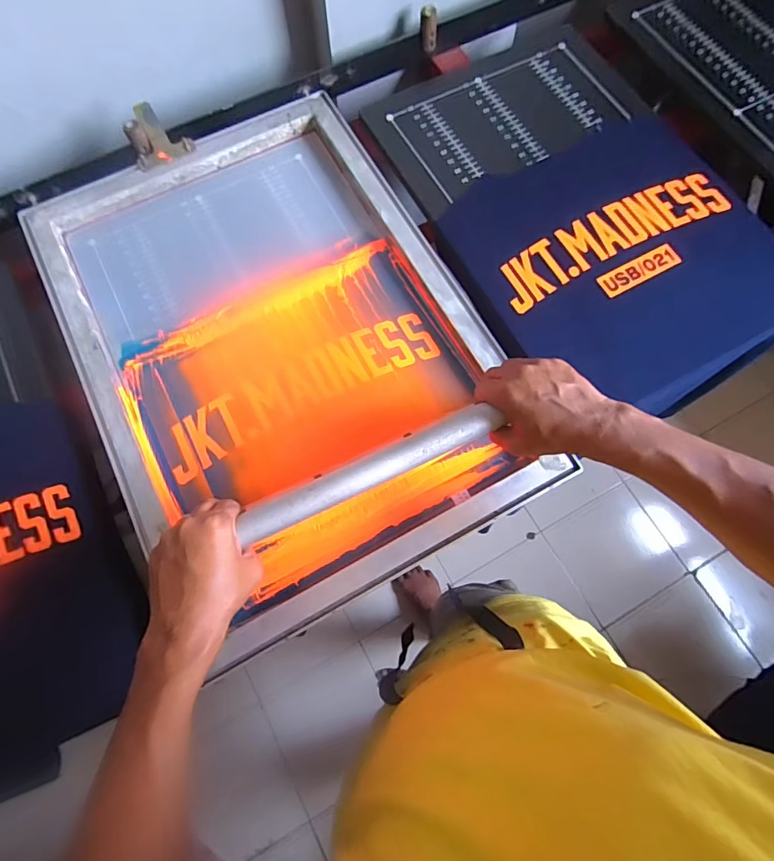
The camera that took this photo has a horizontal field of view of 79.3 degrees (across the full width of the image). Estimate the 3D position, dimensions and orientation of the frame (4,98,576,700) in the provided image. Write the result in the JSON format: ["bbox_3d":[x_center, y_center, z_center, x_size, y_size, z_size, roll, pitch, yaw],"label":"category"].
[{"bbox_3d":[-0.140,-0.115,0.590,0.452,0.038,0.641,-27,75,-7],"label":"frame"}]

